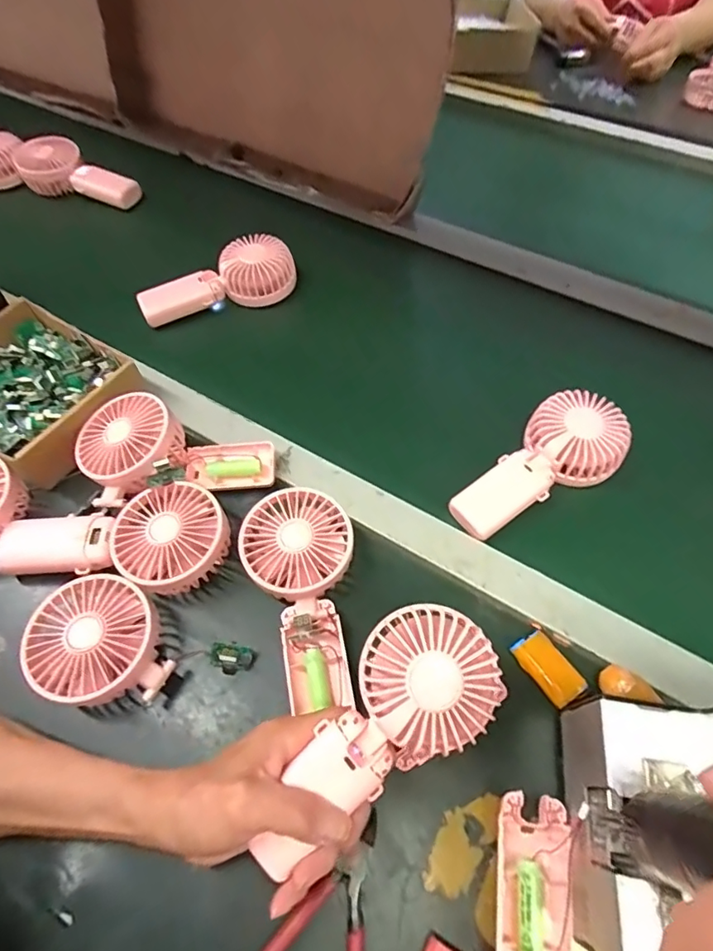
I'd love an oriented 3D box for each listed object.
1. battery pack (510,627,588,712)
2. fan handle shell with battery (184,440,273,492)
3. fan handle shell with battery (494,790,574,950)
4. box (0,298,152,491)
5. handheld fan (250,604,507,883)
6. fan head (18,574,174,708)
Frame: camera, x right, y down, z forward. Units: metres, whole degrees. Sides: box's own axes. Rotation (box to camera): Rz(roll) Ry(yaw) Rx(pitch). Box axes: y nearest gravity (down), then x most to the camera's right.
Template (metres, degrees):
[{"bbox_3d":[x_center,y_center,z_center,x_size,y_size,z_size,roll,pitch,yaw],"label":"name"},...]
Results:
[{"bbox_3d":[0.144,0.144,0.377,0.032,0.013,0.051,-29,63,-16],"label":"battery pack"},{"bbox_3d":[-0.117,-0.007,0.470,0.081,0.019,0.045,-7,57,0],"label":"fan handle shell with battery"},{"bbox_3d":[0.109,0.255,0.314,0.045,0.017,0.094,11,59,7],"label":"fan handle shell with battery"},{"bbox_3d":[-0.315,-0.083,0.491,0.176,0.054,0.149,33,64,18],"label":"box"},{"bbox_3d":[0.011,0.159,0.308,0.177,0.028,0.081,-44,64,-6],"label":"handheld fan"},{"bbox_3d":[-0.188,0.126,0.378,0.088,0.057,0.087,0,58,0],"label":"fan head"}]

